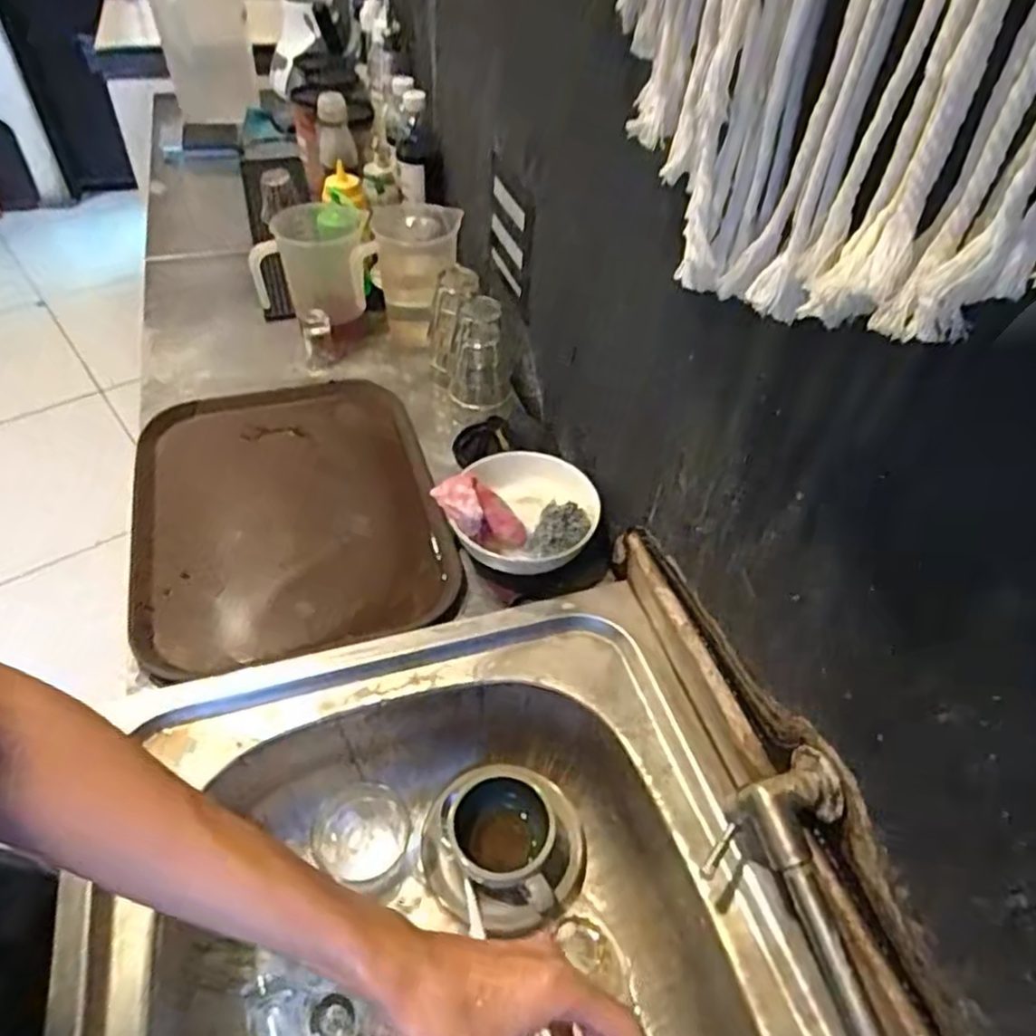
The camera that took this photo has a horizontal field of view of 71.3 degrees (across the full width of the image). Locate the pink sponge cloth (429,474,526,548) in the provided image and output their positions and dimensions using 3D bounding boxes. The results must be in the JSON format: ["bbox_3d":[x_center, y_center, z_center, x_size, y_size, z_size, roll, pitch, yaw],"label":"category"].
[{"bbox_3d":[-0.038,-0.003,0.712,0.065,0.060,0.067,-26,53,-25],"label":"pink sponge cloth"}]

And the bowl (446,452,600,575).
[{"bbox_3d":[0.005,0.000,0.728,0.140,0.050,0.137,0,46,0],"label":"bowl"}]

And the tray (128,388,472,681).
[{"bbox_3d":[-0.252,-0.017,0.784,0.305,0.032,0.396,-14,48,-15],"label":"tray"}]

